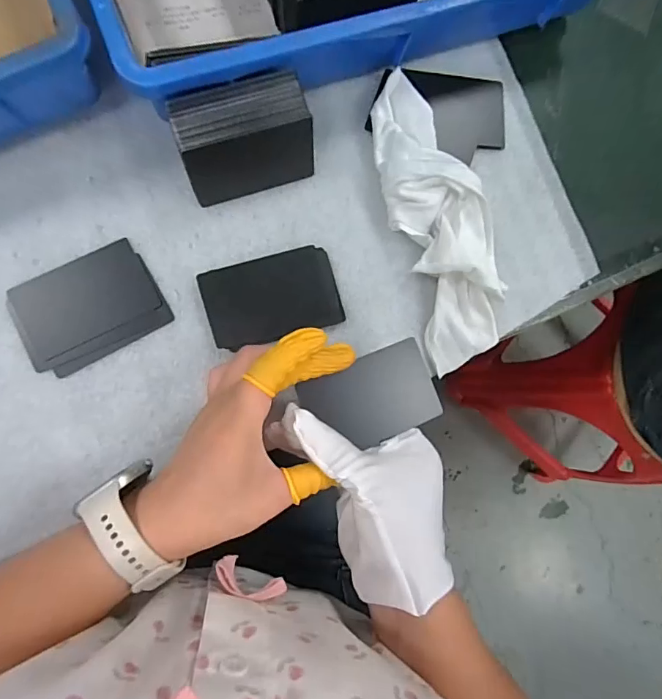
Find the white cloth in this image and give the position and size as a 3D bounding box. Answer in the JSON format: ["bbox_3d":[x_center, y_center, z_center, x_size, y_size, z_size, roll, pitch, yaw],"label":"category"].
[{"bbox_3d":[0.079,-0.095,0.336,0.068,0.037,0.209,-18,88,-9],"label":"white cloth"}]

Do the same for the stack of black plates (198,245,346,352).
[{"bbox_3d":[-0.041,-0.036,0.330,0.091,0.014,0.056,-16,90,-8],"label":"stack of black plates"}]

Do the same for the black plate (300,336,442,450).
[{"bbox_3d":[0.026,0.032,0.304,0.081,0.004,0.053,-23,88,4],"label":"black plate"}]

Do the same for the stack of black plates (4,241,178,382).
[{"bbox_3d":[-0.164,-0.028,0.316,0.091,0.004,0.067,-29,91,-7],"label":"stack of black plates"}]

